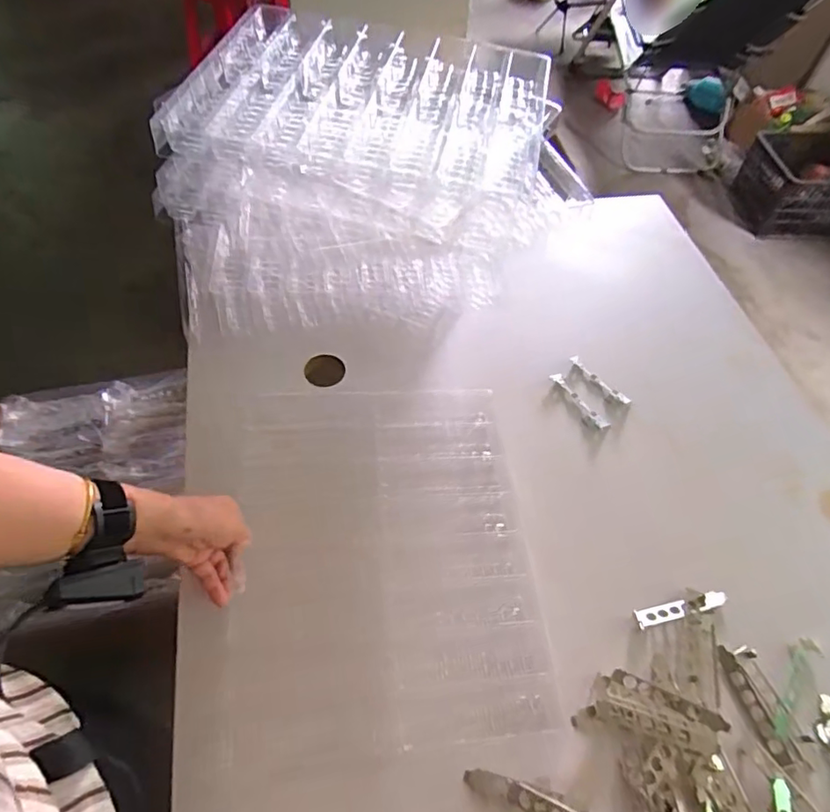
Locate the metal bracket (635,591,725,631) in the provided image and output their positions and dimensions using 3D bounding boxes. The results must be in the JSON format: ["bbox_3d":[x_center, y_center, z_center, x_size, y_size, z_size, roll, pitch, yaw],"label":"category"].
[{"bbox_3d":[0.311,0.236,0.652,0.113,0.010,0.019,-8,56,-10],"label":"metal bracket"}]

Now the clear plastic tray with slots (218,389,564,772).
[{"bbox_3d":[-0.040,0.160,0.648,0.336,0.035,0.421,-3,54,-6],"label":"clear plastic tray with slots"}]

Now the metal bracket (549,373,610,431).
[{"bbox_3d":[0.238,-0.006,0.816,0.020,0.014,0.110,-26,59,-21],"label":"metal bracket"}]

